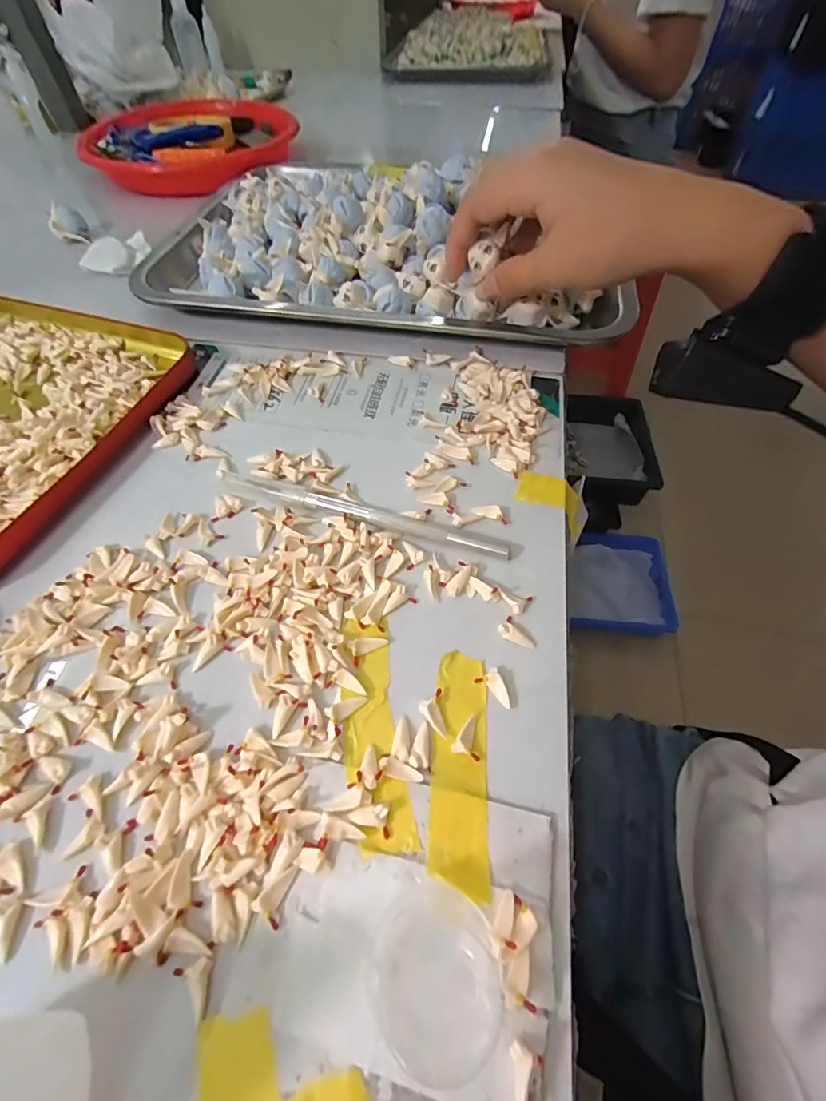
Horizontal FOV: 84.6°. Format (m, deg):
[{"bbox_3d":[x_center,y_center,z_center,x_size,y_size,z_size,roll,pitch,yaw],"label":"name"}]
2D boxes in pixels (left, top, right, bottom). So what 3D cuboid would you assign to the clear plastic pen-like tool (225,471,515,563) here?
[{"bbox_3d":[-0.025,-0.020,0.225,0.146,0.007,0.013,13,57,10],"label":"clear plastic pen-like tool"}]

